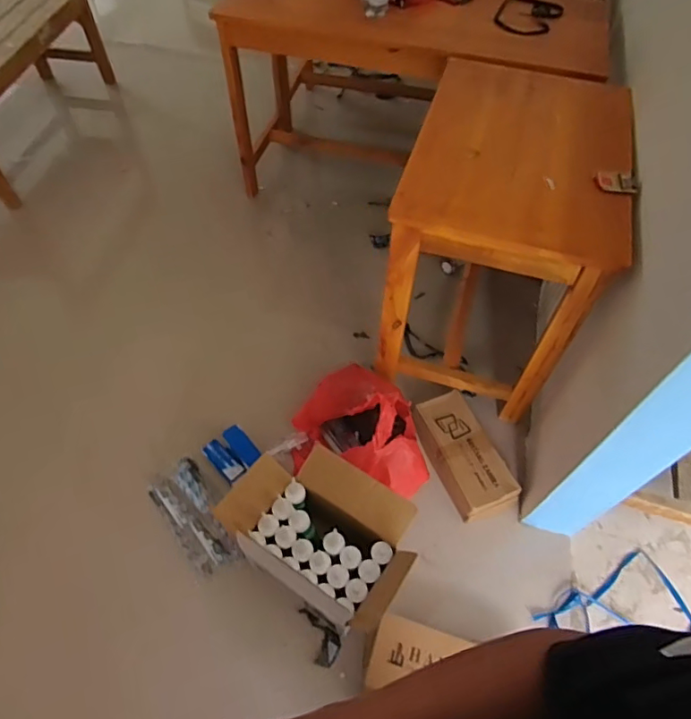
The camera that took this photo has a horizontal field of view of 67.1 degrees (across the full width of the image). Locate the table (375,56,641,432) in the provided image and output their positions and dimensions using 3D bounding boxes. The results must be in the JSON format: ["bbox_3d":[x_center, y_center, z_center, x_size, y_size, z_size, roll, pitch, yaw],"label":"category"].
[{"bbox_3d":[0.421,-0.332,1.498,0.489,0.637,0.653,15,57,8],"label":"table"}]

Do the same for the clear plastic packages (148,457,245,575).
[{"bbox_3d":[-0.410,0.429,1.430,0.138,0.024,0.318,-33,63,-21],"label":"clear plastic packages"}]

